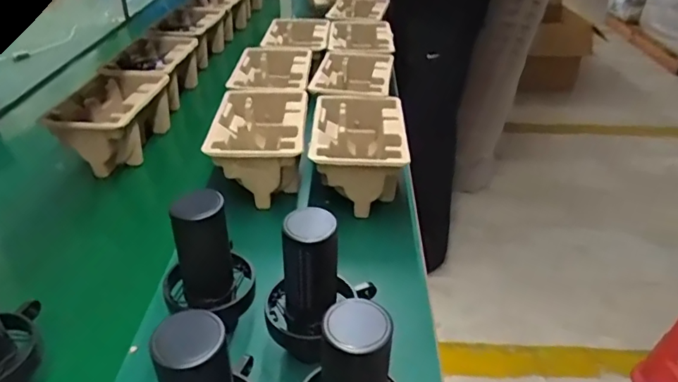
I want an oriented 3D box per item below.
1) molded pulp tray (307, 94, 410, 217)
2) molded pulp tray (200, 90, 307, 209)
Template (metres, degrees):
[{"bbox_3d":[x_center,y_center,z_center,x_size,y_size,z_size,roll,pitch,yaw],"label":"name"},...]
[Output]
[{"bbox_3d":[0.029,-0.063,0.838,0.140,0.112,0.225,2,33,0],"label":"molded pulp tray"},{"bbox_3d":[-0.128,-0.081,0.852,0.149,0.109,0.225,1,33,-1],"label":"molded pulp tray"}]

